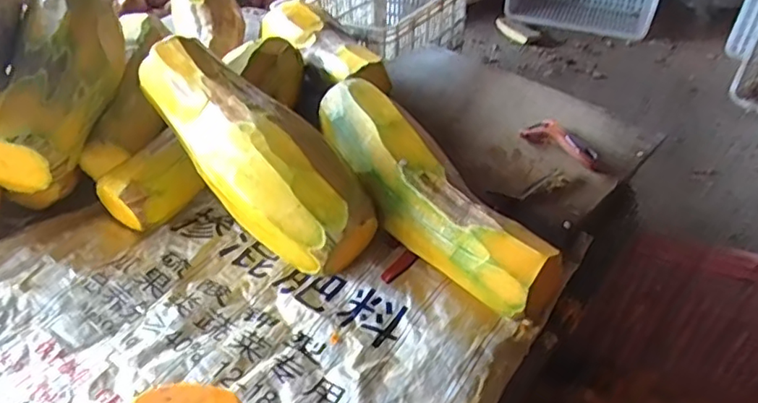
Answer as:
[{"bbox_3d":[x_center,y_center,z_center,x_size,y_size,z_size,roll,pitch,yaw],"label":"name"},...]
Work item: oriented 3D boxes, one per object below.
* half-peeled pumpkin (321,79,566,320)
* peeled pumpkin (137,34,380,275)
[{"bbox_3d":[0.048,-0.024,0.666,0.116,0.096,0.370,-24,45,-29],"label":"half-peeled pumpkin"},{"bbox_3d":[-0.140,-0.066,0.644,0.340,0.097,0.123,43,51,17],"label":"peeled pumpkin"}]

